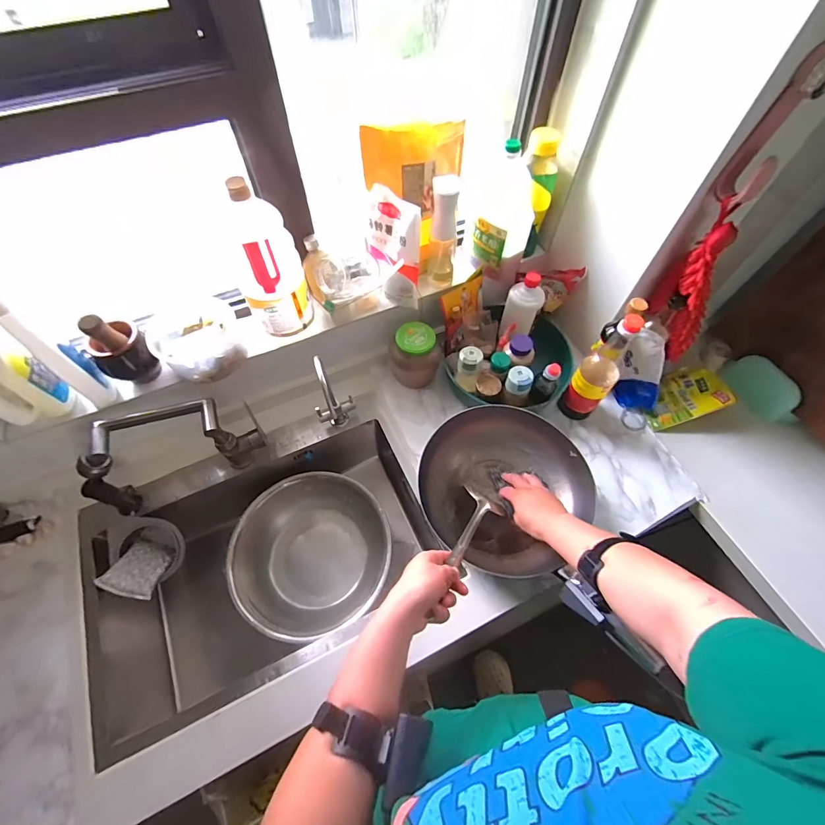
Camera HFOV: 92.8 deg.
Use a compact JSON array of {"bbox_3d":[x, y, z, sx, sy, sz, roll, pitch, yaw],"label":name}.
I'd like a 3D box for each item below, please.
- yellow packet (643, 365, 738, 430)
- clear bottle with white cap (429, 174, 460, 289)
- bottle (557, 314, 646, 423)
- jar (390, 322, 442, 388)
[{"bbox_3d":[0.601,-0.038,0.874,0.170,0.021,0.113,-23,67,13],"label":"yellow packet"},{"bbox_3d":[0.063,-0.350,0.782,0.049,0.223,0.061,9,61,5],"label":"clear bottle with white cap"},{"bbox_3d":[0.372,-0.082,0.780,0.073,0.281,0.068,37,67,18],"label":"bottle"},{"bbox_3d":[0.007,-0.122,0.877,0.106,0.132,0.087,1,61,1],"label":"jar"}]

